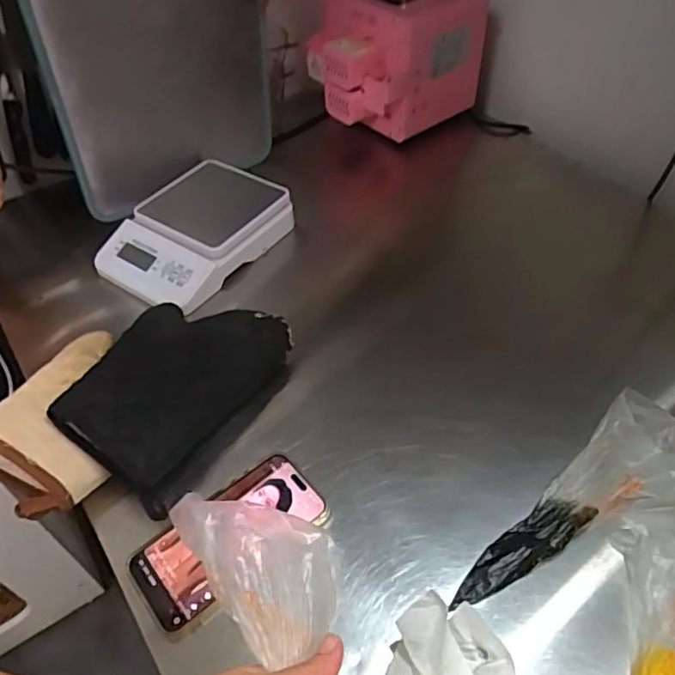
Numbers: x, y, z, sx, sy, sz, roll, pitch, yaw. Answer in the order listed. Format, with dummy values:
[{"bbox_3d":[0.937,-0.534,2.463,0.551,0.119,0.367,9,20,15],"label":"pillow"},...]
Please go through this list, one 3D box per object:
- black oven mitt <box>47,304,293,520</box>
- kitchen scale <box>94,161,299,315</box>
[{"bbox_3d":[-0.151,0.046,0.563,0.138,0.063,0.213,19,52,17],"label":"black oven mitt"},{"bbox_3d":[-0.173,-0.137,0.720,0.156,0.050,0.217,26,54,22],"label":"kitchen scale"}]

